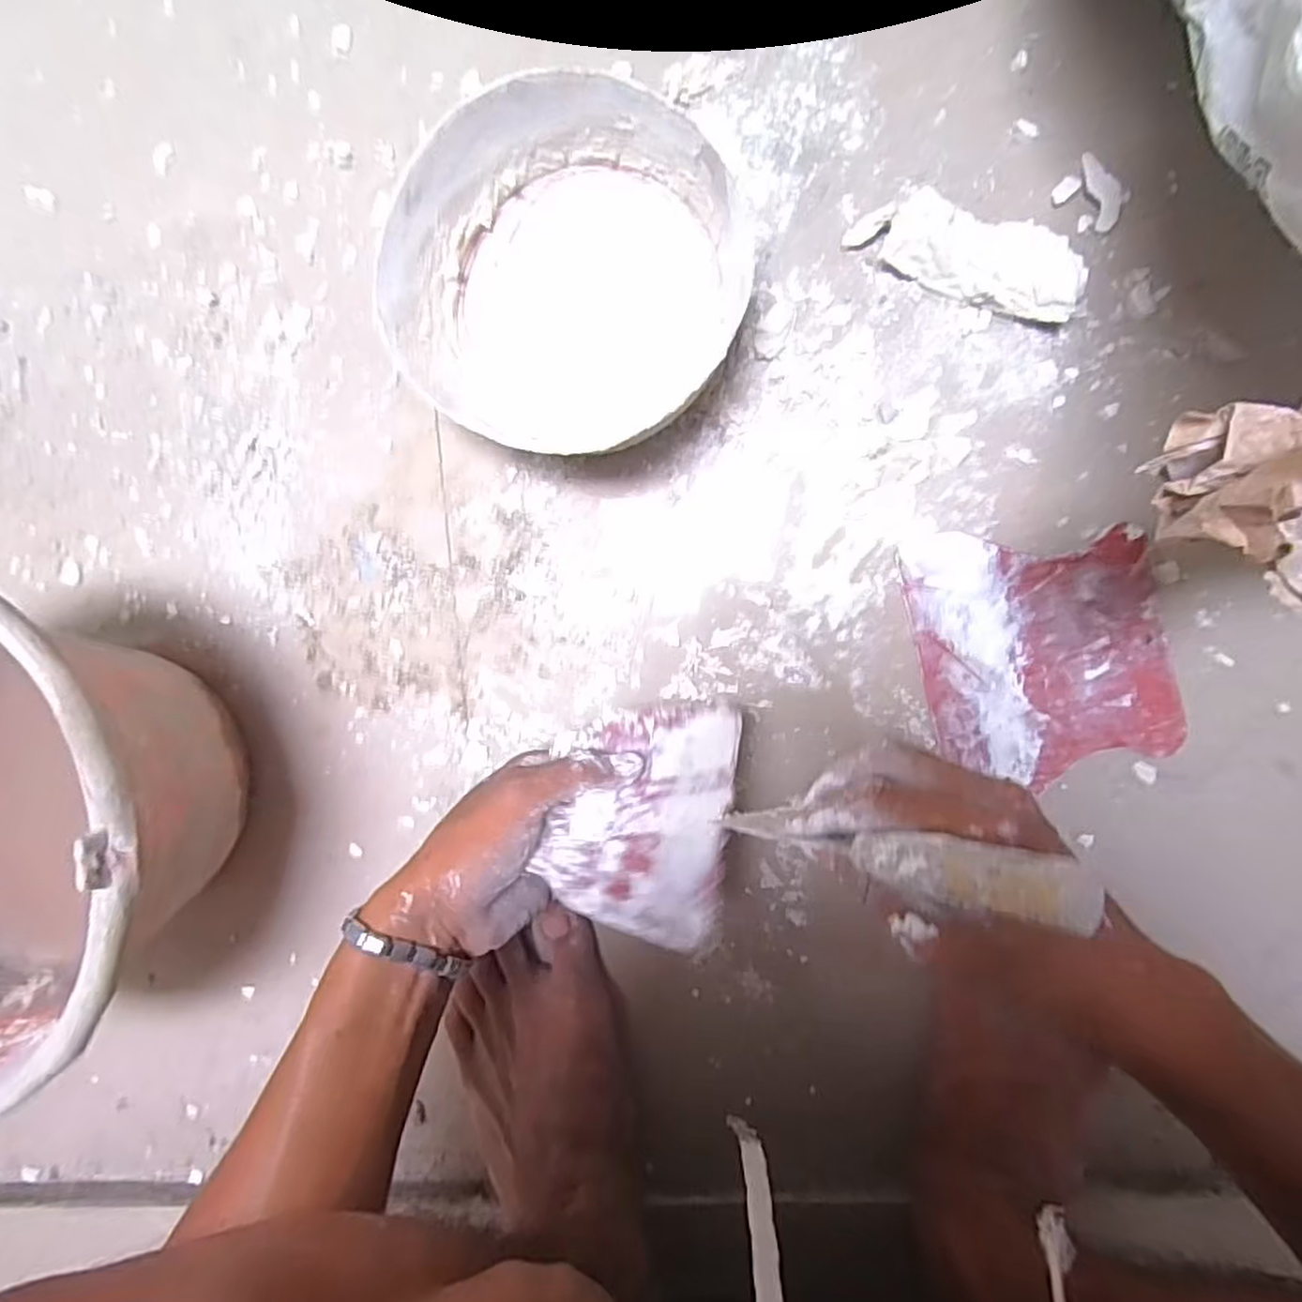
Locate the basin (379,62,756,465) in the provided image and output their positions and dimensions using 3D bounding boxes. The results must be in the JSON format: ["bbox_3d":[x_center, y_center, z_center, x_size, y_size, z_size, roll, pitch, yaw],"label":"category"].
[{"bbox_3d":[-0.048,-0.204,0.395,0.184,0.067,0.171,0,93,6],"label":"basin"}]

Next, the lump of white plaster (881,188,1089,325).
[{"bbox_3d":[0.184,-0.217,0.395,0.105,0.024,0.042,22,95,4],"label":"lump of white plaster"}]

